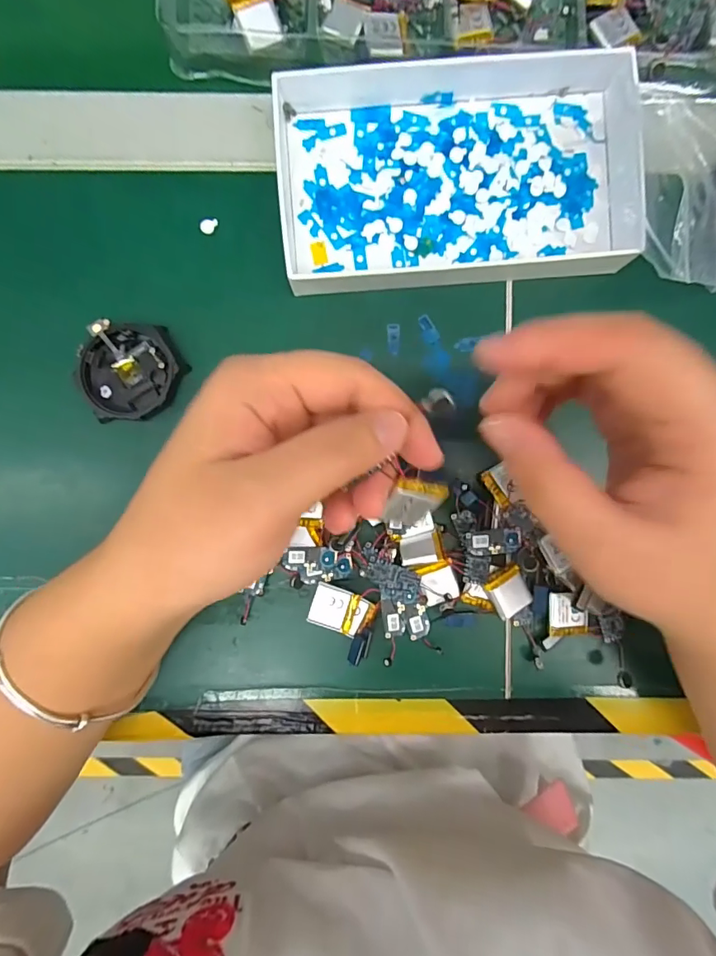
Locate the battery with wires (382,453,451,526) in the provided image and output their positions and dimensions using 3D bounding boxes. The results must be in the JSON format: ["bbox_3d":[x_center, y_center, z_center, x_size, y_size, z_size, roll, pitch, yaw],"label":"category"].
[{"bbox_3d":[0.021,0.009,0.178,0.022,0.004,0.024,9,126,-19],"label":"battery with wires"}]

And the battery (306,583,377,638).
[{"bbox_3d":[-0.008,0.069,0.243,0.032,0.004,0.020,24,89,-2],"label":"battery"}]

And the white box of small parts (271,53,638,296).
[{"bbox_3d":[0.054,-0.157,0.241,0.187,0.019,0.107,-5,90,0],"label":"white box of small parts"}]

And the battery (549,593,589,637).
[{"bbox_3d":[0.111,0.072,0.249,0.021,0.005,0.023,0,90,-2],"label":"battery"}]

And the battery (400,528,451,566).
[{"bbox_3d":[0.035,0.036,0.246,0.025,0.008,0.017,-4,90,-3],"label":"battery"}]

